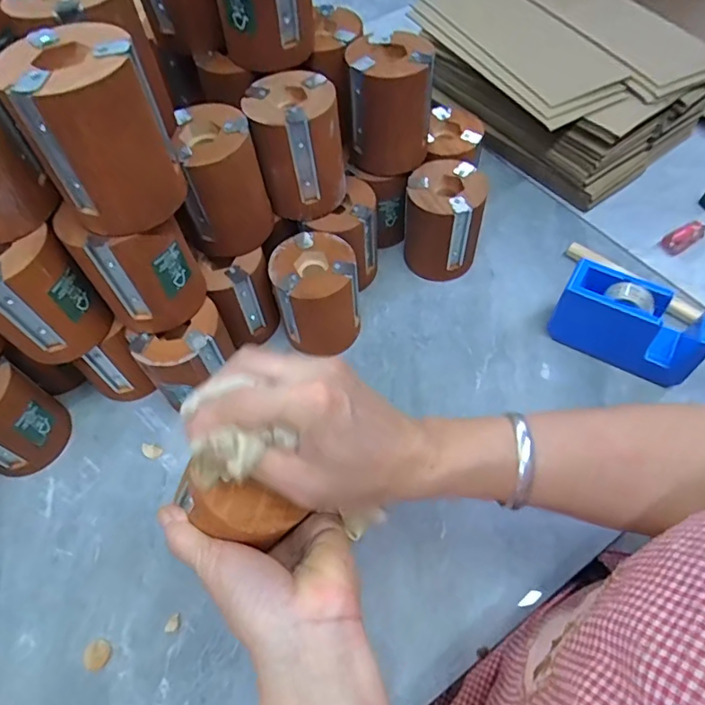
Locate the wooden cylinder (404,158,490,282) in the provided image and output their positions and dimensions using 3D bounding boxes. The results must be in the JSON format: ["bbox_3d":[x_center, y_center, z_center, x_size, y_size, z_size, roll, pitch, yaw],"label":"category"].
[{"bbox_3d":[0.094,-0.135,0.546,0.078,0.105,0.075,1,58,3],"label":"wooden cylinder"}]

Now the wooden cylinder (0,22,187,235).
[{"bbox_3d":[-0.156,-0.137,0.325,0.076,0.096,0.076,-23,60,-12],"label":"wooden cylinder"}]

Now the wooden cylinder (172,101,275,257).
[{"bbox_3d":[-0.108,-0.146,0.446,0.066,0.102,0.076,-1,58,1],"label":"wooden cylinder"}]

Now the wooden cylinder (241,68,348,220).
[{"bbox_3d":[-0.046,-0.186,0.466,0.077,0.099,0.076,-4,58,-1],"label":"wooden cylinder"}]

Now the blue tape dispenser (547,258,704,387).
[{"bbox_3d":[0.258,-0.026,0.486,0.127,0.080,0.042,26,62,17],"label":"blue tape dispenser"}]

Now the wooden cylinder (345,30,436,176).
[{"bbox_3d":[0.035,-0.225,0.491,0.076,0.114,0.069,1,58,3],"label":"wooden cylinder"}]

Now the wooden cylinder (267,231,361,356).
[{"bbox_3d":[-0.033,-0.051,0.506,0.080,0.103,0.079,-1,58,1],"label":"wooden cylinder"}]

